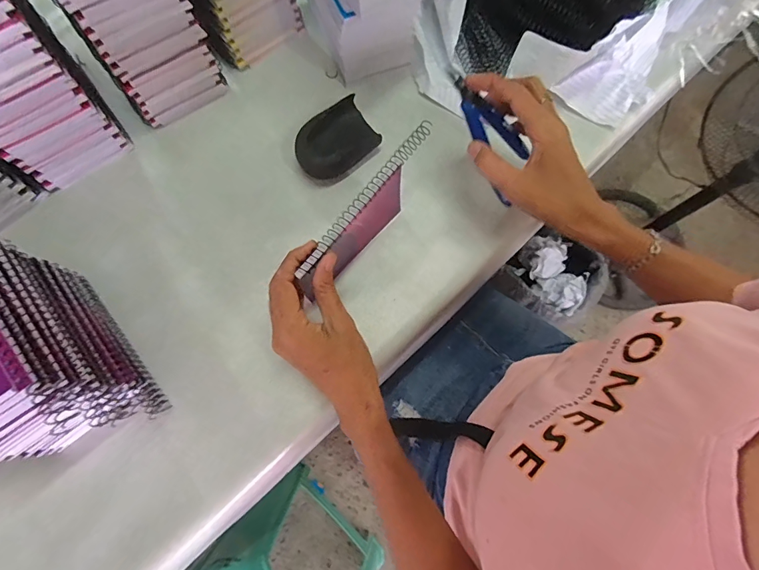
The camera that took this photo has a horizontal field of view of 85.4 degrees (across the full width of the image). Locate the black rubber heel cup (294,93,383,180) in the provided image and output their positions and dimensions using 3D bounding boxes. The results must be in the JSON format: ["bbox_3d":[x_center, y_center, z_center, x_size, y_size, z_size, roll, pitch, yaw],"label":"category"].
[{"bbox_3d":[-0.047,-0.149,0.429,0.083,0.023,0.059,-35,78,-11],"label":"black rubber heel cup"}]

